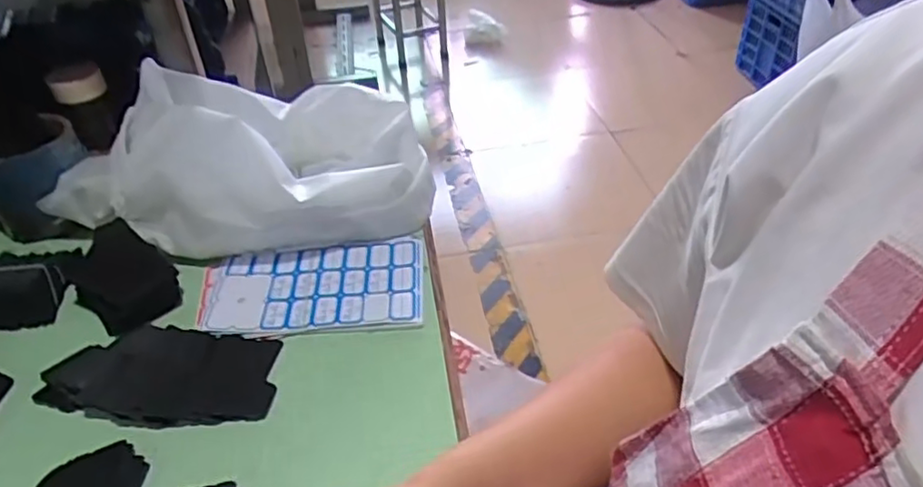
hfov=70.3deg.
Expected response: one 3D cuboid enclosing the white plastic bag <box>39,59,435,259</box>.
[{"bbox_3d":[-0.233,-0.091,0.723,0.384,0.131,0.220,0,40,4],"label":"white plastic bag"}]

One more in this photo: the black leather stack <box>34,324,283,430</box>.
[{"bbox_3d":[-0.261,0.113,0.571,0.192,0.021,0.098,-1,40,2],"label":"black leather stack"}]

